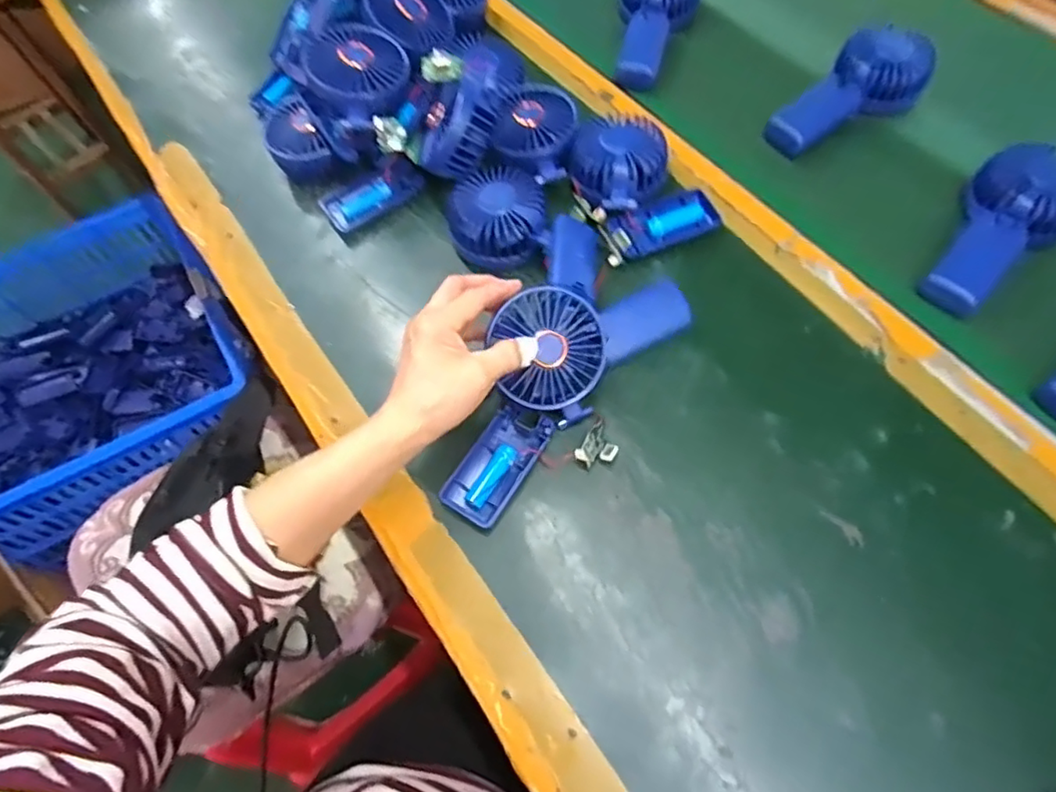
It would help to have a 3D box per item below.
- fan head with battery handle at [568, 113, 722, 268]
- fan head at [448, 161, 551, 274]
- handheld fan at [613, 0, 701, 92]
[{"bbox_3d":[0.090,-0.186,0.525,0.105,0.039,0.128,-25,65,-11],"label":"fan head with battery handle"},{"bbox_3d":[-0.026,-0.155,0.520,0.082,0.042,0.088,-9,63,-3],"label":"fan head"},{"bbox_3d":[0.128,-0.394,0.640,0.082,0.042,0.158,16,77,10],"label":"handheld fan"}]

